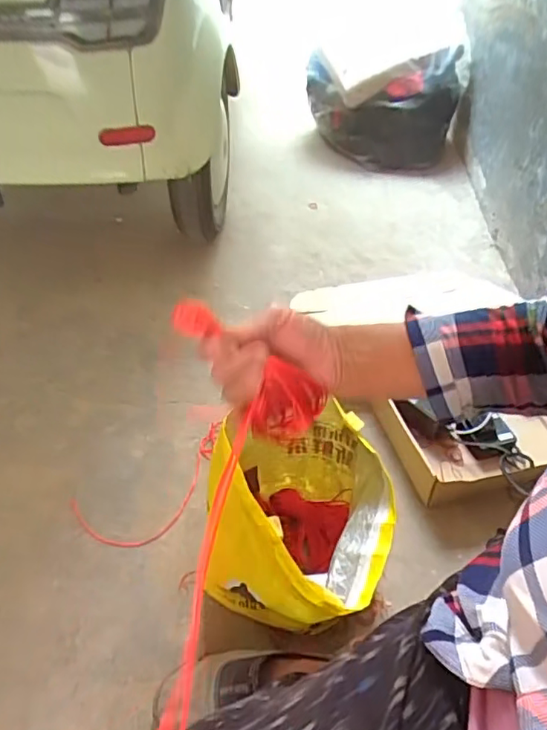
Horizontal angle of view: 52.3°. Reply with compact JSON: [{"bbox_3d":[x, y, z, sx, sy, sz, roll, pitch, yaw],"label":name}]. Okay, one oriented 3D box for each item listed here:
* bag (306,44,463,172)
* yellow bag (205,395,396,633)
[{"bbox_3d":[0.302,-0.713,1.557,0.420,0.292,0.170,0,43,-2],"label":"bag"},{"bbox_3d":[0.029,0.208,0.726,0.215,0.233,0.269,2,46,0],"label":"yellow bag"}]

